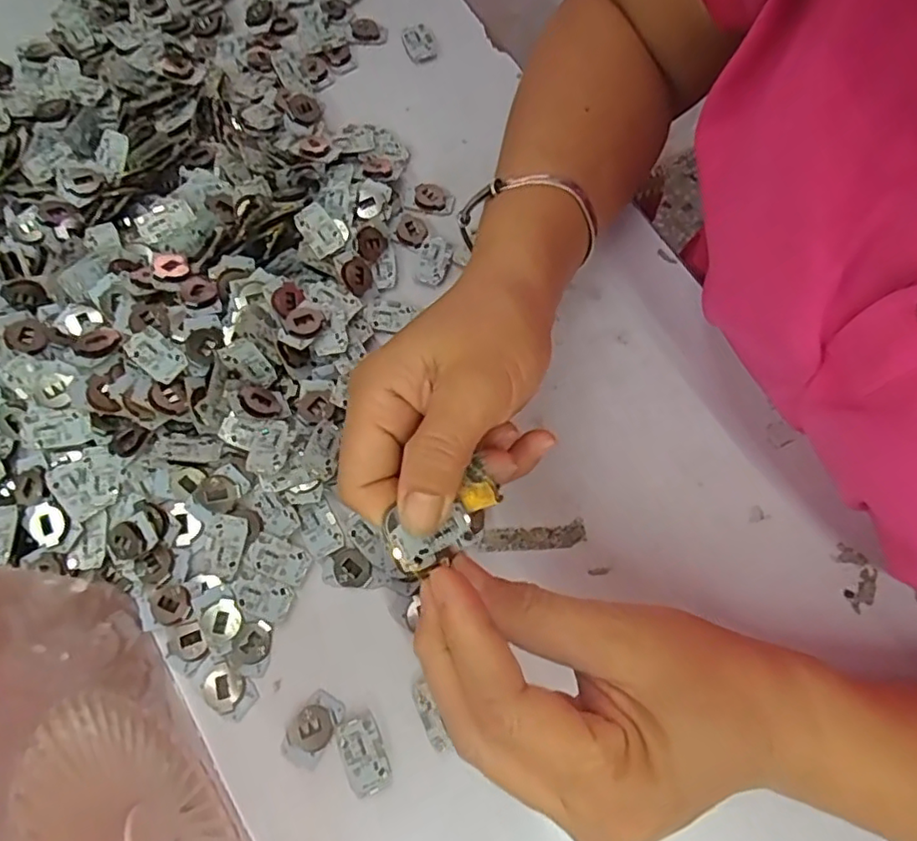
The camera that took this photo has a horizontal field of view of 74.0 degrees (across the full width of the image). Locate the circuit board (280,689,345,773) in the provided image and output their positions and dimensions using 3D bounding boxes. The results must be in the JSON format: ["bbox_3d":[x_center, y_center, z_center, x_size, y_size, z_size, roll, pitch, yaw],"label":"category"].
[{"bbox_3d":[-0.066,0.137,0.270,0.019,0.004,0.031,34,74,11],"label":"circuit board"}]

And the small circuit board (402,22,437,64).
[{"bbox_3d":[-0.026,-0.253,0.408,0.019,0.007,0.028,-20,72,-6],"label":"small circuit board"}]

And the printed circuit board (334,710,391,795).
[{"bbox_3d":[-0.042,0.146,0.265,0.018,0.004,0.031,-22,72,-7],"label":"printed circuit board"}]

